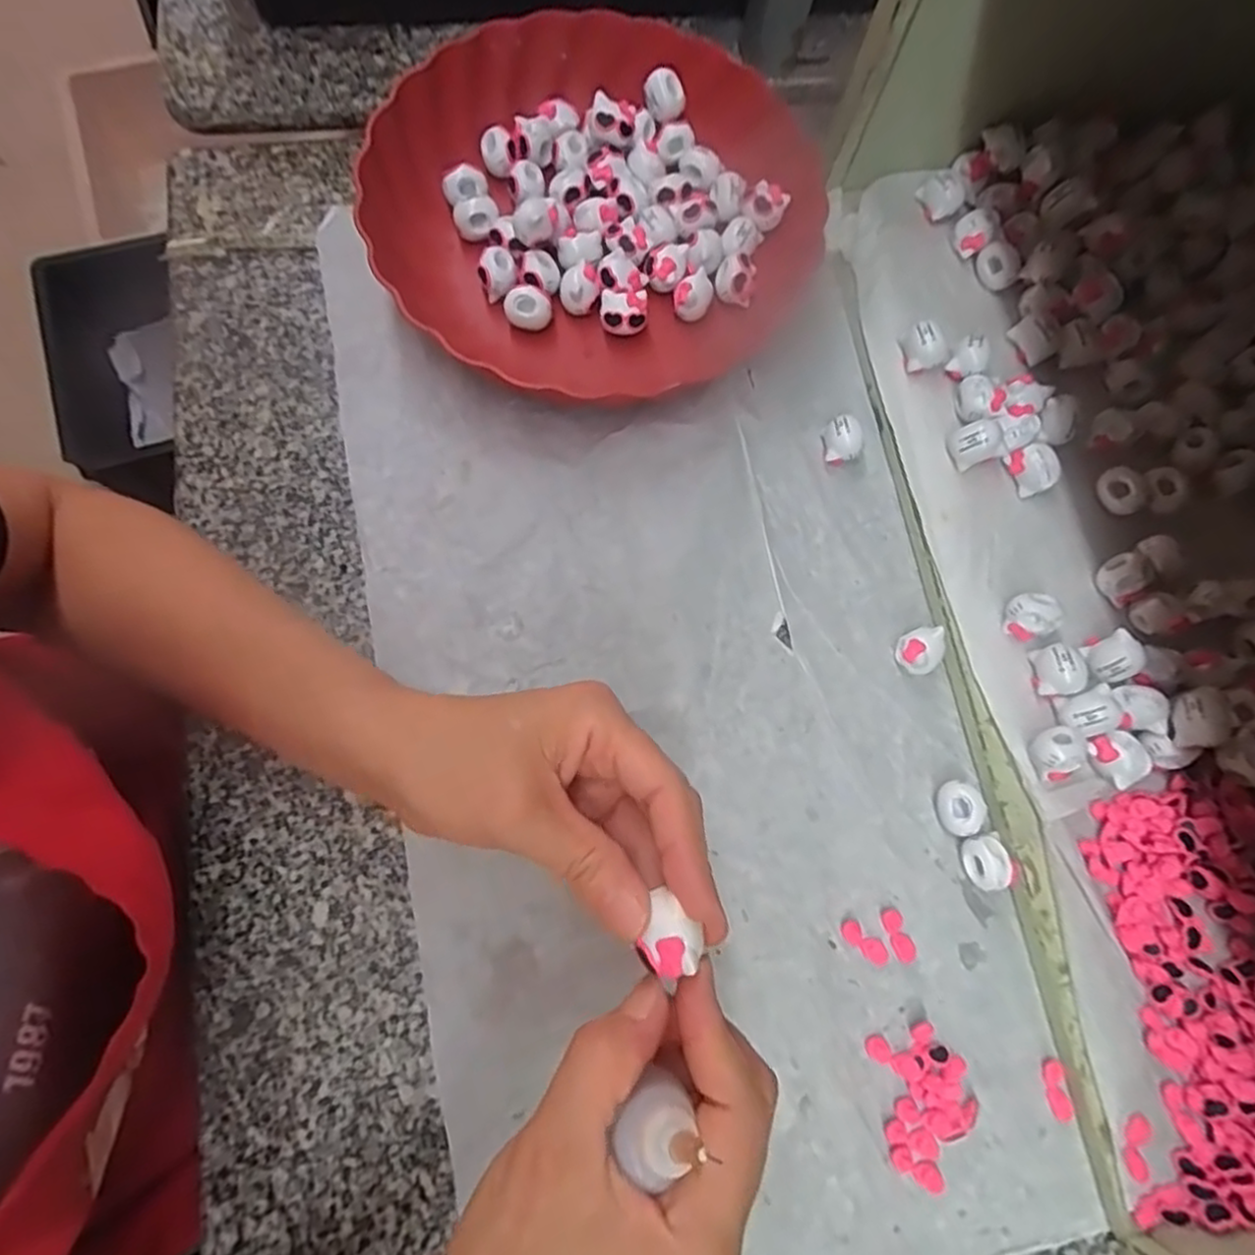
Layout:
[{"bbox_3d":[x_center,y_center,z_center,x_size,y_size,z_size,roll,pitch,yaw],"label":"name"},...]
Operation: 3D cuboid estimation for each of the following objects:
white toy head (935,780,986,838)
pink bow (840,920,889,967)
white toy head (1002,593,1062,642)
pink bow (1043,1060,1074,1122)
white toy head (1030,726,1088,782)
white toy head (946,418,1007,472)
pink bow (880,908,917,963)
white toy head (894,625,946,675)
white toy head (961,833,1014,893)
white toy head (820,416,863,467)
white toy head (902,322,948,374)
[{"bbox_3d":[0.162,0.089,0.333,0.019,0.018,0.025,11,76,-2],"label":"white toy head"},{"bbox_3d":[0.113,0.150,0.323,0.025,0.004,0.011,40,77,6],"label":"pink bow"},{"bbox_3d":[0.202,-0.005,0.342,0.022,0.018,0.022,1,76,-4],"label":"white toy head"},{"bbox_3d":[0.196,0.212,0.310,0.009,0.005,0.025,-2,76,-5],"label":"pink bow"},{"bbox_3d":[0.203,0.060,0.323,0.022,0.023,0.025,2,76,-4],"label":"white toy head"},{"bbox_3d":[0.186,-0.098,0.362,0.025,0.021,0.021,-12,77,-7],"label":"white toy head"},{"bbox_3d":[0.129,0.147,0.323,0.011,0.004,0.025,-22,79,-9],"label":"pink bow"},{"bbox_3d":[0.152,0.012,0.353,0.021,0.019,0.022,1,76,-4],"label":"white toy head"},{"bbox_3d":[0.172,0.113,0.327,0.020,0.013,0.024,-15,78,-8],"label":"white toy head"},{"bbox_3d":[0.120,-0.104,0.380,0.018,0.020,0.023,0,76,-4],"label":"white toy head"},{"bbox_3d":[0.163,-0.155,0.373,0.018,0.017,0.025,-6,77,-6],"label":"white toy head"}]

